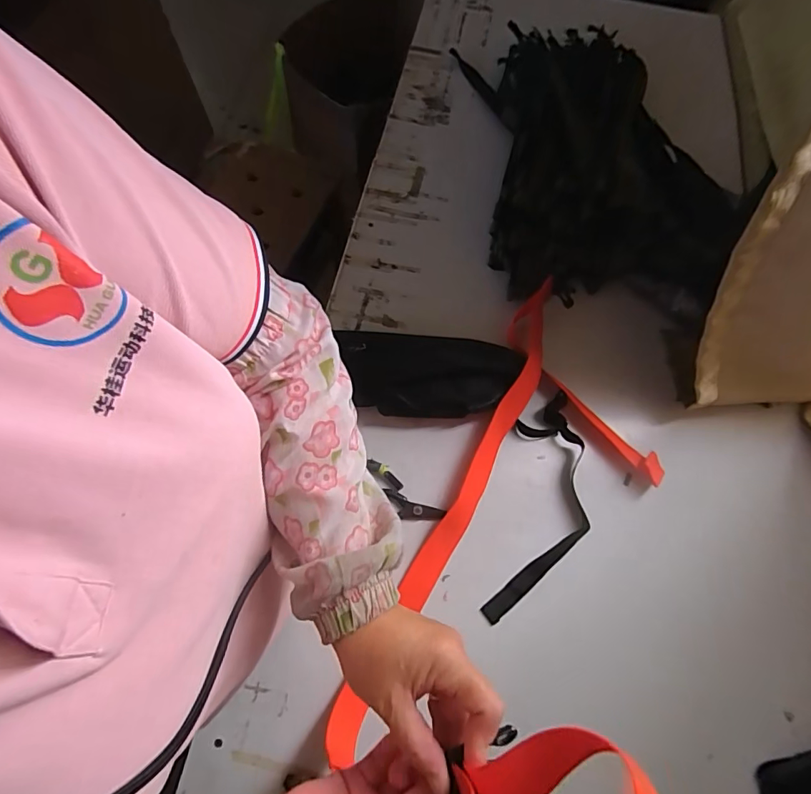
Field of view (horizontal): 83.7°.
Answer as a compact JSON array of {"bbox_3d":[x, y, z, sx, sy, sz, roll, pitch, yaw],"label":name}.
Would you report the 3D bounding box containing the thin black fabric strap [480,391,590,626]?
[{"bbox_3d":[0.184,0.143,0.597,0.107,0.026,0.304,14,71,3],"label":"thin black fabric strap"}]

